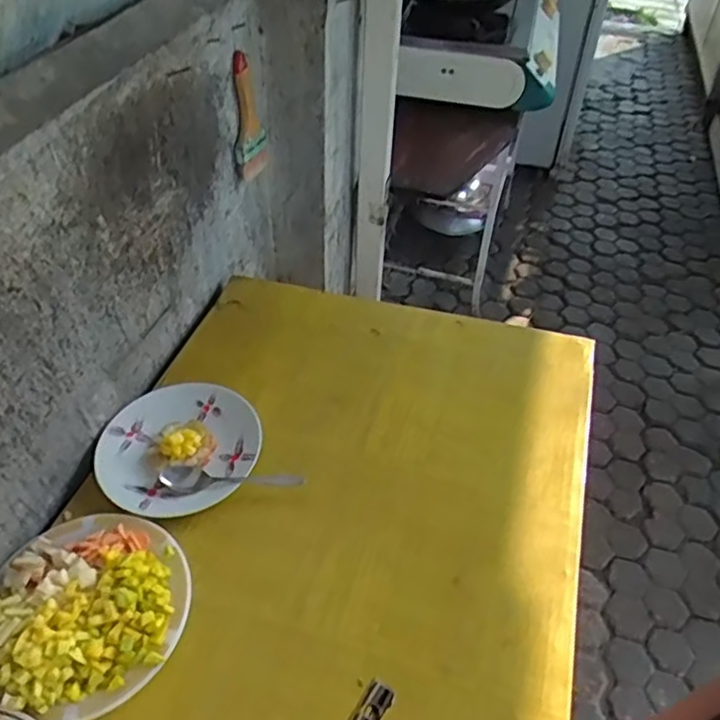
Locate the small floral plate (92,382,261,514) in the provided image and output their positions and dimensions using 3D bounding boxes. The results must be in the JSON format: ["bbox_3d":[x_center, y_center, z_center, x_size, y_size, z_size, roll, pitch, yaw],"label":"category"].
[{"bbox_3d":[-0.235,0.109,0.823,0.201,0.024,0.187,-2,45,-5],"label":"small floral plate"}]

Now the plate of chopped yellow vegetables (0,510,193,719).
[{"bbox_3d":[-0.289,0.251,0.662,0.208,0.040,0.211,1,45,-1],"label":"plate of chopped yellow vegetables"}]

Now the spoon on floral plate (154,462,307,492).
[{"bbox_3d":[-0.159,0.142,0.794,0.173,0.014,0.038,-2,45,-4],"label":"spoon on floral plate"}]

